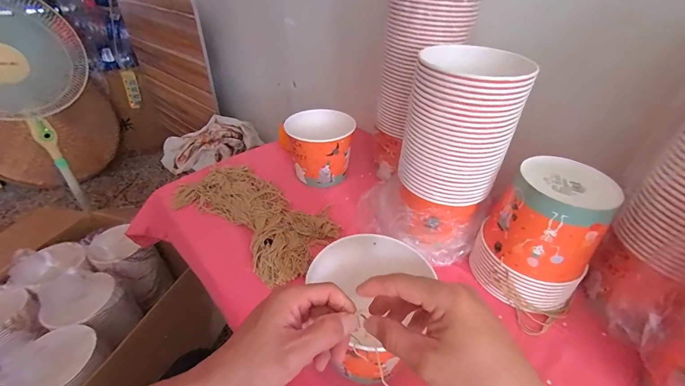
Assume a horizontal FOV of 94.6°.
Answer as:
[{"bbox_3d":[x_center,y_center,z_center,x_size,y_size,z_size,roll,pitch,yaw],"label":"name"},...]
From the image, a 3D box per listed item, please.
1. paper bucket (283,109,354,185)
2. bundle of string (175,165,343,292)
[{"bbox_3d":[-0.047,-0.112,0.749,0.165,0.136,0.133,-18,41,-24],"label":"paper bucket"},{"bbox_3d":[-0.182,0.037,0.646,0.367,0.041,0.177,30,45,31],"label":"bundle of string"}]

